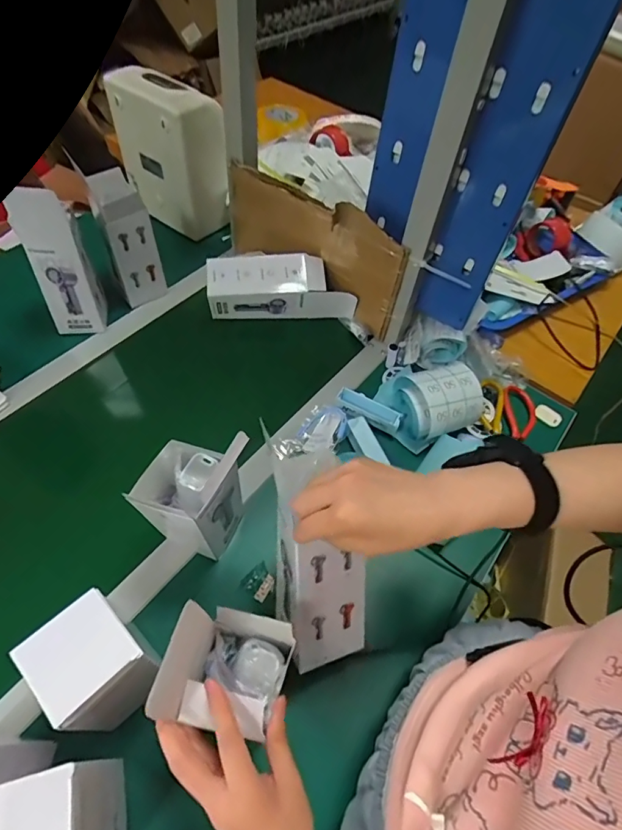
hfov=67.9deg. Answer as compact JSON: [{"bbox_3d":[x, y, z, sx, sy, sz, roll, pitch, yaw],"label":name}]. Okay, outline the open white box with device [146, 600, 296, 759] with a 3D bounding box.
[{"bbox_3d":[-0.060,0.188,0.344,0.076,0.115,0.079,16,55,8],"label":"open white box with device"}]

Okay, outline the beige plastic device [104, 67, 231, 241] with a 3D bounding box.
[{"bbox_3d":[-0.254,-0.474,0.859,0.217,0.228,0.085,33,59,19],"label":"beige plastic device"}]

